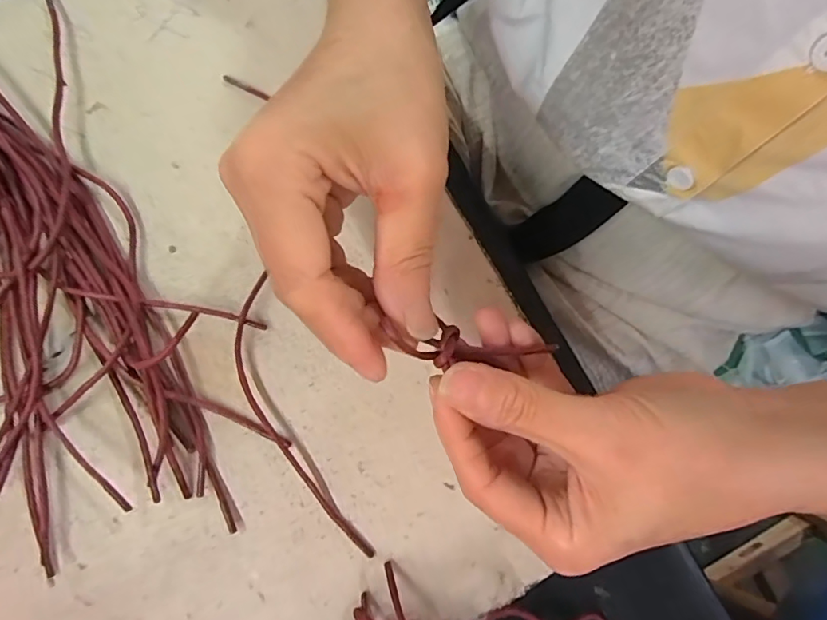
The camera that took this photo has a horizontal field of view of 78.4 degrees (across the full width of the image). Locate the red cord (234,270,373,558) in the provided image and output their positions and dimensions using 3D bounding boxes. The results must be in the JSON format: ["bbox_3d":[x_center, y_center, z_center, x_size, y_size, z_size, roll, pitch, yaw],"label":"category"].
[{"bbox_3d":[-0.058,0.051,0.234,0.028,0.005,0.136,-23,84,1],"label":"red cord"}]

